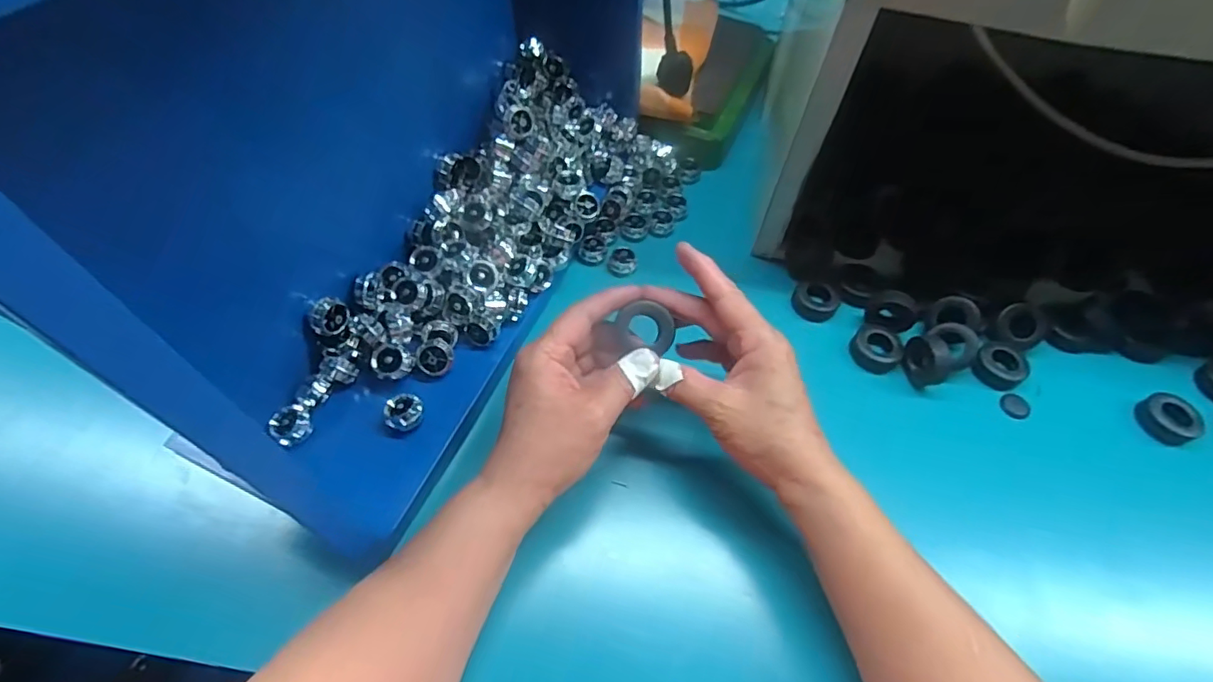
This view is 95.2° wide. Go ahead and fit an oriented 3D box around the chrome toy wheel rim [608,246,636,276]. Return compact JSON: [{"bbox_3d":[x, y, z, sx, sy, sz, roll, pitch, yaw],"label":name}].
[{"bbox_3d":[0.014,-0.069,0.469,0.024,0.014,0.026,35,62,17],"label":"chrome toy wheel rim"}]

